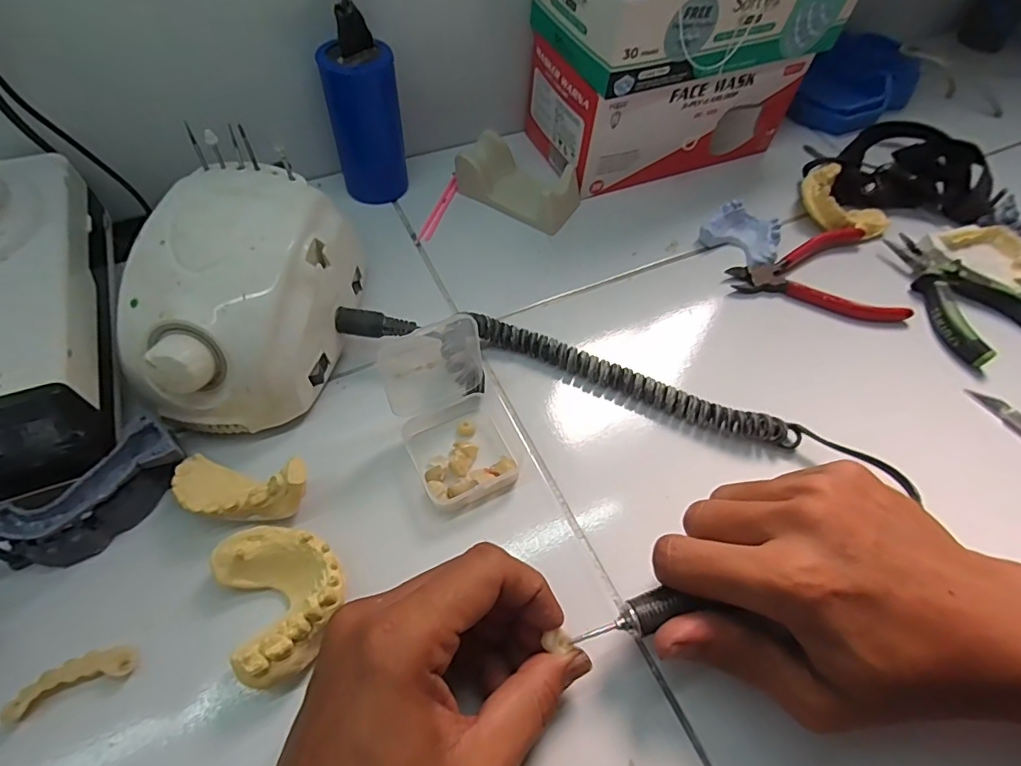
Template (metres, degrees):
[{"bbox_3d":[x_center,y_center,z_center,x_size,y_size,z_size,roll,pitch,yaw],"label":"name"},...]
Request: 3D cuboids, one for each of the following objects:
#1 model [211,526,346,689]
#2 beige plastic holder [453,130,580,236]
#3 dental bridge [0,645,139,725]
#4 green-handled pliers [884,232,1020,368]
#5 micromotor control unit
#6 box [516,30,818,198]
[{"bbox_3d":[-0.105,0.098,0.248,0.050,0.026,0.070,-24,62,-19],"label":"model"},{"bbox_3d":[0.007,-0.161,0.421,0.094,0.030,0.048,31,60,15],"label":"beige plastic holder"},{"bbox_3d":[-0.192,0.129,0.232,0.046,0.008,0.015,-20,61,-16],"label":"dental bridge"},{"bbox_3d":[0.327,-0.068,0.394,0.081,0.018,0.111,-20,61,-16],"label":"green-handled pliers"},{"bbox_3d":[-0.150,-0.046,0.304,0.095,0.083,0.138,10,57,2],"label":"micromotor control unit"},{"bbox_3d":[0.131,-0.239,0.447,0.208,0.084,0.100,-20,61,-16],"label":"box"}]

